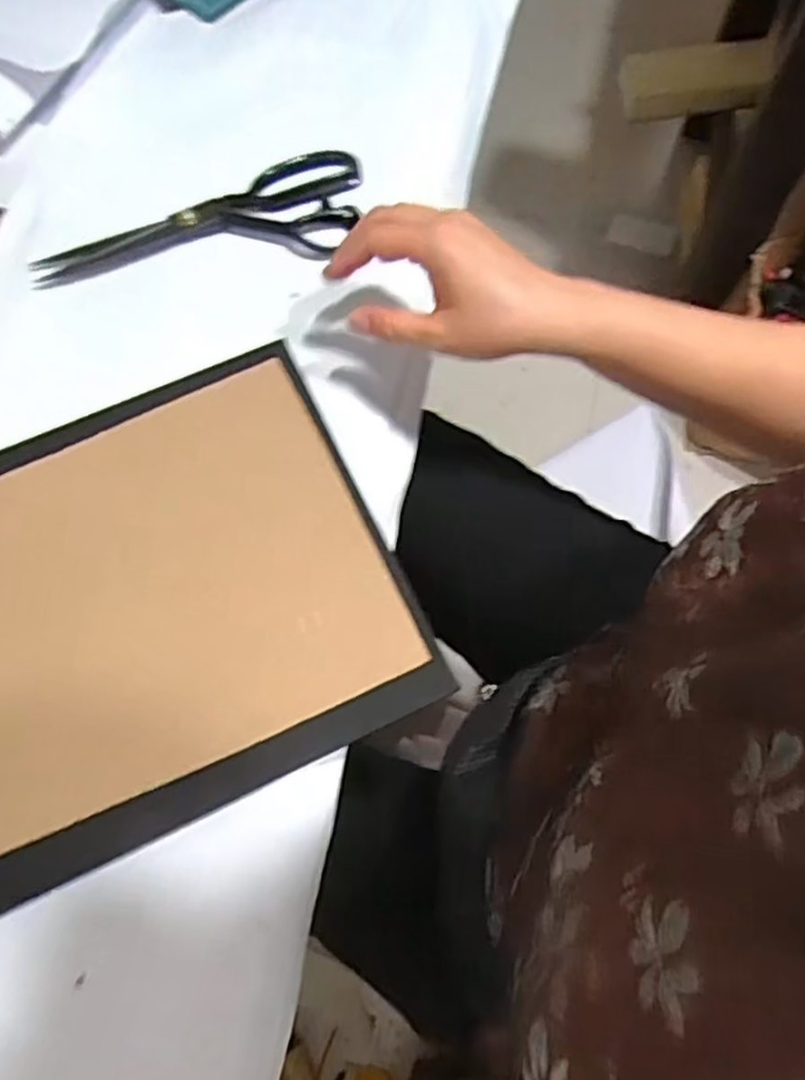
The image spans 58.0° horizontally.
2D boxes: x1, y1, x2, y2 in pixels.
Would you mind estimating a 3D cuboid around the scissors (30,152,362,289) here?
[{"bbox_3d":[-0.138,-0.219,0.532,0.247,0.018,0.084,-26,72,-10],"label":"scissors"}]

